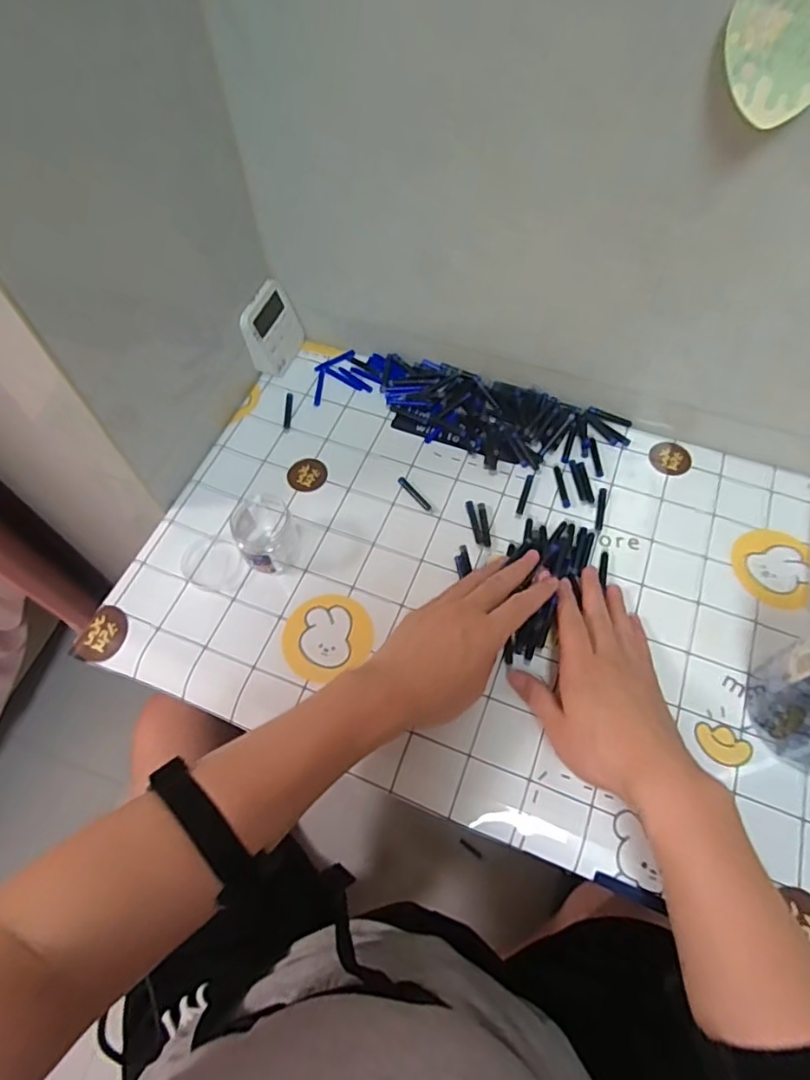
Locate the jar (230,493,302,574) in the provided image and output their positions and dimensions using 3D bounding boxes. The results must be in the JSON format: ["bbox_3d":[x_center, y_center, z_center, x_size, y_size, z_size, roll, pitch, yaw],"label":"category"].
[{"bbox_3d":[-0.125,-0.007,0.525,0.054,0.056,0.058,-1,61,1],"label":"jar"}]

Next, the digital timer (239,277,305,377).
[{"bbox_3d":[-0.142,-0.227,0.629,0.032,0.071,0.076,17,63,11],"label":"digital timer"}]

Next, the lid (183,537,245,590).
[{"bbox_3d":[-0.176,0.021,0.536,0.059,0.007,0.049,37,68,19],"label":"lid"}]

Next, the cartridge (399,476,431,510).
[{"bbox_3d":[0.009,-0.046,0.574,0.008,0.004,0.049,-34,67,-14],"label":"cartridge"}]

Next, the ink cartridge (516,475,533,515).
[{"bbox_3d":[0.116,-0.045,0.558,0.006,0.004,0.047,16,65,10],"label":"ink cartridge"}]

